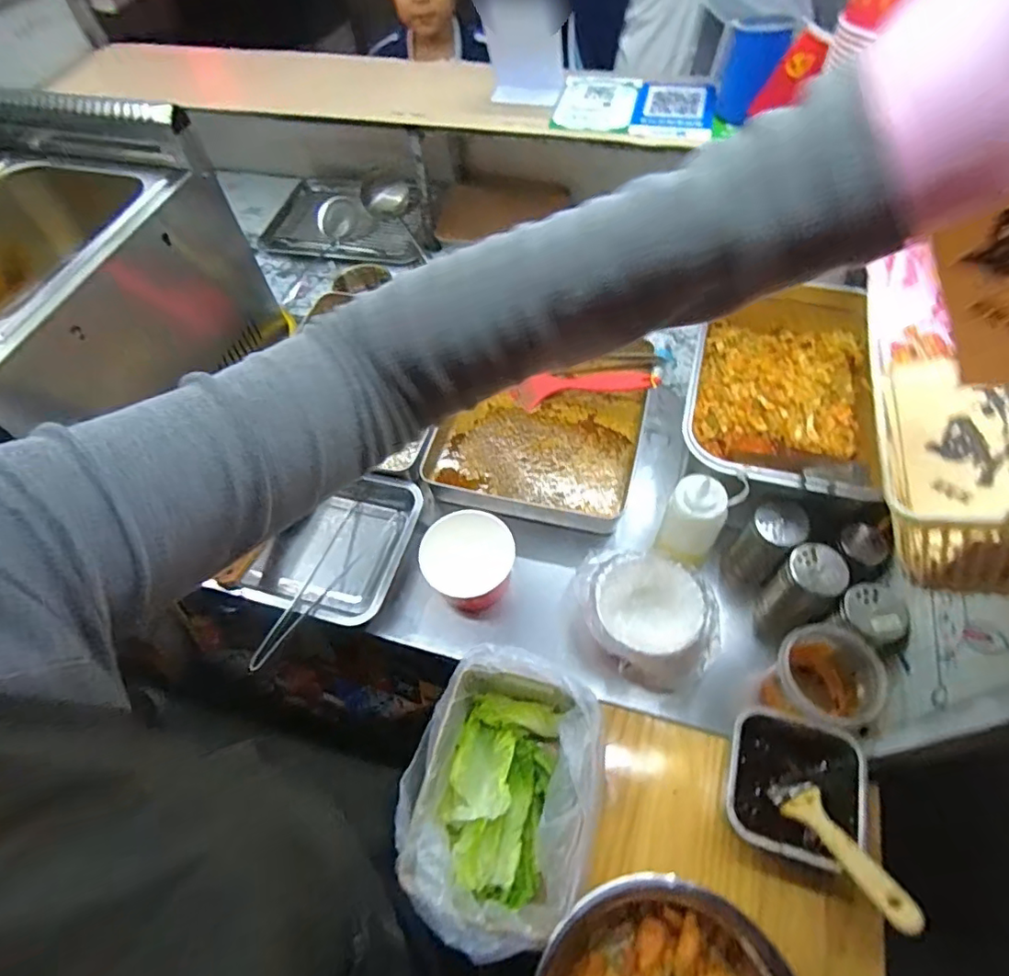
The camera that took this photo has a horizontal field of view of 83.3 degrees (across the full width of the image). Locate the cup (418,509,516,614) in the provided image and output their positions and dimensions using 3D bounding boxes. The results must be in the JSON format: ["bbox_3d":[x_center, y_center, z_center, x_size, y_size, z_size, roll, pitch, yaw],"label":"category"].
[{"bbox_3d":[-0.045,0.095,0.722,0.109,0.072,0.114,-2,57,3],"label":"cup"}]

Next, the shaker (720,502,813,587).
[{"bbox_3d":[0.320,0.073,0.705,0.063,0.127,0.059,-39,62,-19],"label":"shaker"}]

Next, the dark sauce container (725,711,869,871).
[{"bbox_3d":[0.273,0.297,0.560,0.117,0.095,0.117,12,59,12],"label":"dark sauce container"}]

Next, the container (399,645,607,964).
[{"bbox_3d":[-0.003,0.327,0.614,0.196,0.094,0.259,20,60,16],"label":"container"}]

